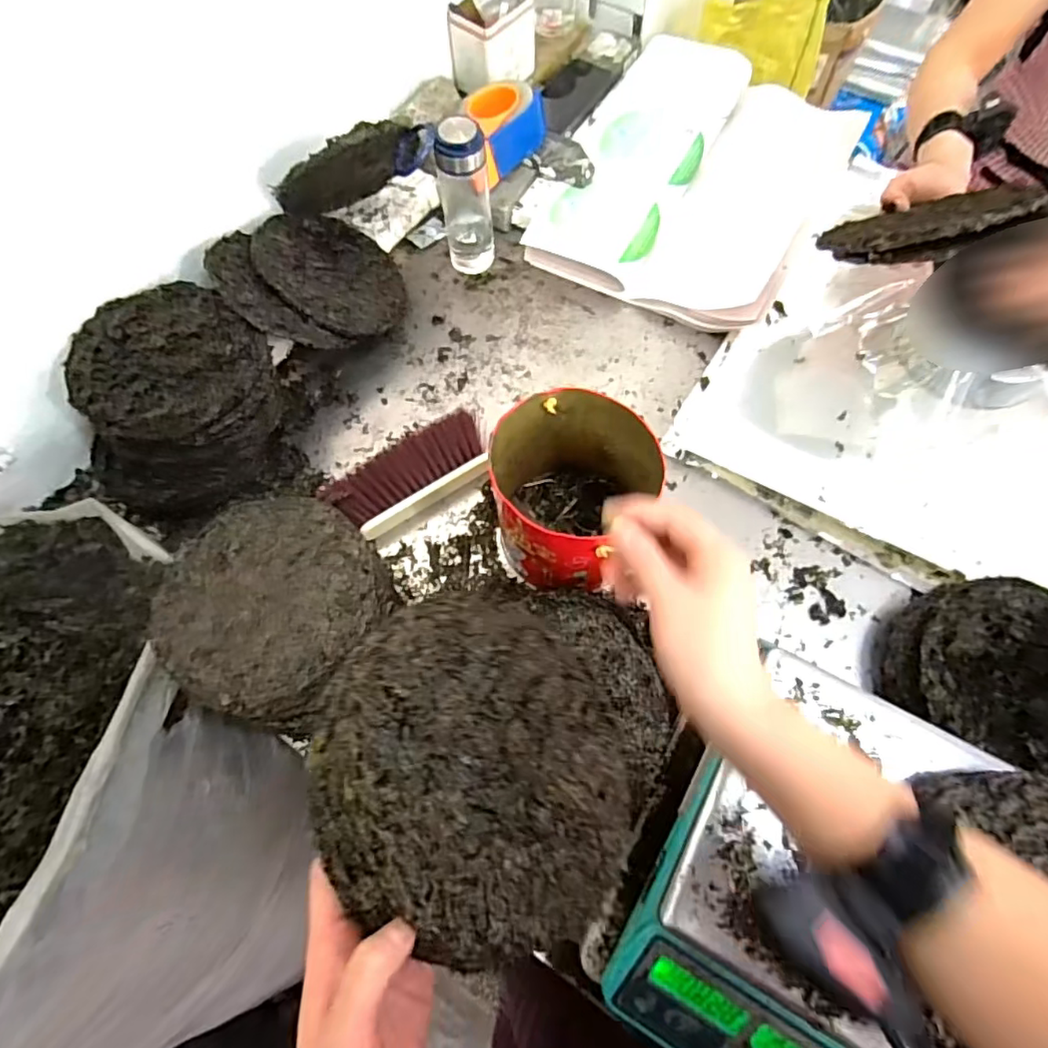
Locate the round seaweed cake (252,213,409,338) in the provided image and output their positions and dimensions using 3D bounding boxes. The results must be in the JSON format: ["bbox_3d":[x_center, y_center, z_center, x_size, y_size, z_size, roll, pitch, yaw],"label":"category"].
[{"bbox_3d":[-0.254,-0.334,0.787,0.196,0.013,0.182,16,57,-26],"label":"round seaweed cake"}]

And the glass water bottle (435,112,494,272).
[{"bbox_3d":[-0.083,-0.446,0.806,0.072,0.198,0.068,-4,68,0],"label":"glass water bottle"}]

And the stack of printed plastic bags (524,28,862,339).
[{"bbox_3d":[0.275,-0.555,0.920,0.379,0.048,0.534,28,71,12],"label":"stack of printed plastic bags"}]

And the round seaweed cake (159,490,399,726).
[{"bbox_3d":[-0.232,0.067,0.538,0.196,0.033,0.187,-1,68,2],"label":"round seaweed cake"}]

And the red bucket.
[{"bbox_3d":[0.049,-0.034,0.647,0.150,0.171,0.155,-1,68,2],"label":"red bucket"}]

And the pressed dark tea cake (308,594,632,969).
[{"bbox_3d":[-0.022,0.140,0.353,0.197,0.036,0.190,15,48,-36],"label":"pressed dark tea cake"}]

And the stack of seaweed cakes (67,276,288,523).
[{"bbox_3d":[-0.417,-0.144,0.704,0.210,0.129,0.236,32,72,14],"label":"stack of seaweed cakes"}]

